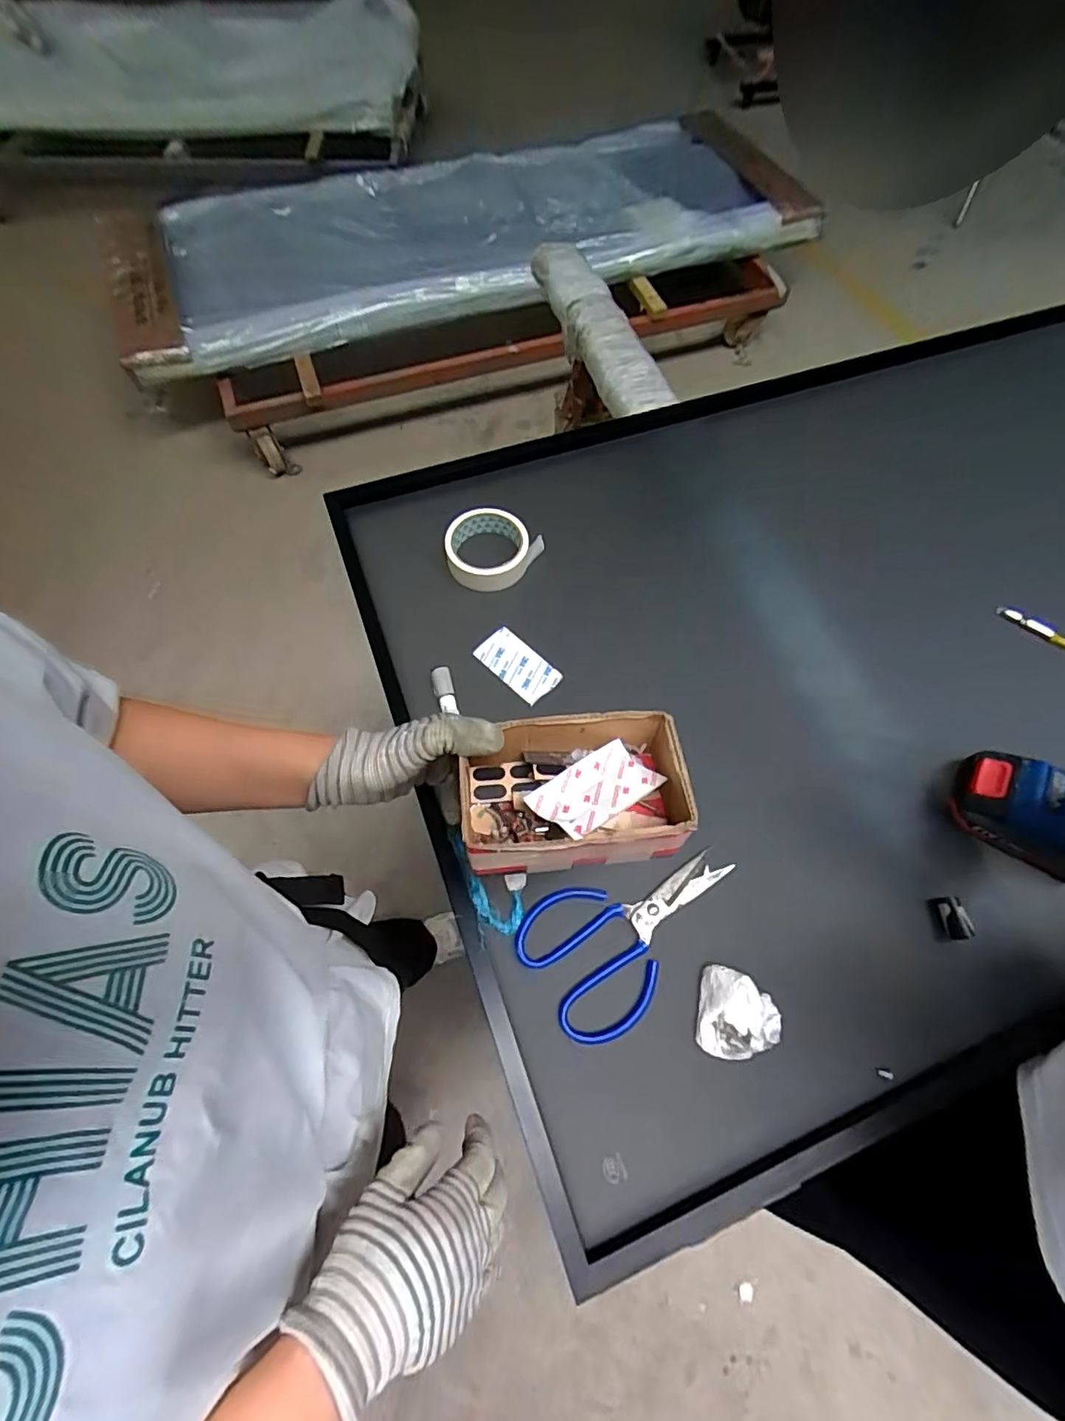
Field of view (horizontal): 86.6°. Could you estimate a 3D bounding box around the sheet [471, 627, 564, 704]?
[{"bbox_3d":[-0.016,-0.048,0.607,0.088,0.008,0.046,42,77,12],"label":"sheet"}]

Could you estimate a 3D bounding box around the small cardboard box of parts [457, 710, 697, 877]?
[{"bbox_3d":[0.025,0.056,0.383,0.148,0.061,0.091,-7,62,-1],"label":"small cardboard box of parts"}]

